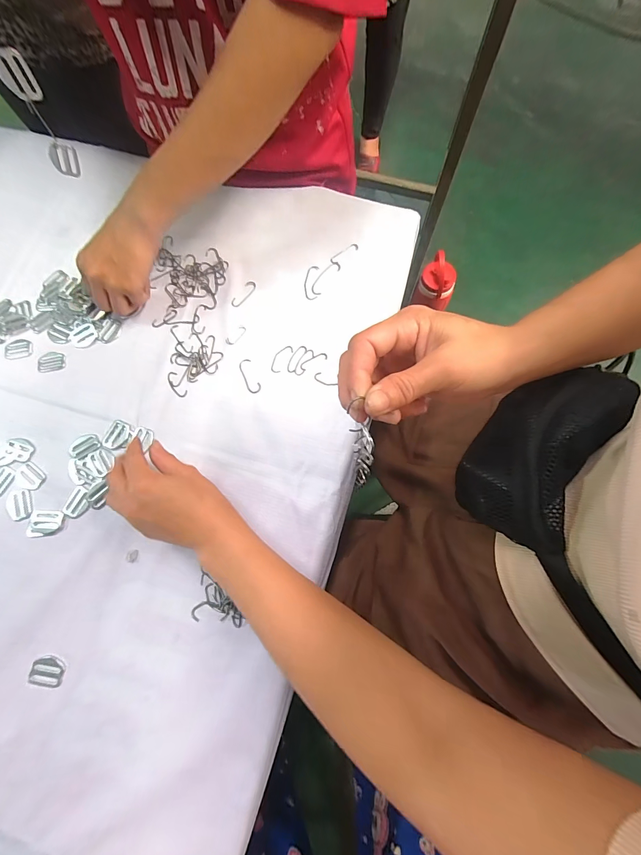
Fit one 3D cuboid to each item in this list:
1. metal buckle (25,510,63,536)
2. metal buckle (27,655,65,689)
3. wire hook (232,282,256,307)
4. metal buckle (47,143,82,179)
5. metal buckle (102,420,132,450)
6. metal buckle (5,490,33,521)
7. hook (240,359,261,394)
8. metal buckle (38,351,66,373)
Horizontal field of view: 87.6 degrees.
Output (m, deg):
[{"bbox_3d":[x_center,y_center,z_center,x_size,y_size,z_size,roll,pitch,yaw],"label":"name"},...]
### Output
[{"bbox_3d":[-0.294,0.102,0.354,0.035,0.004,0.026,2,75,2],"label":"metal buckle"},{"bbox_3d":[-0.261,0.233,0.318,0.032,0.004,0.024,8,75,4],"label":"metal buckle"},{"bbox_3d":[-0.097,-0.168,0.419,0.014,0.004,0.041,32,78,9],"label":"wire hook"},{"bbox_3d":[-0.262,-0.274,0.342,0.025,0.031,0.005,-5,70,-28],"label":"metal buckle"},{"bbox_3d":[-0.229,0.008,0.377,0.028,0.004,0.032,15,76,6],"label":"metal buckle"},{"bbox_3d":[-0.327,0.084,0.362,0.026,0.004,0.033,-17,75,-3],"label":"metal buckle"},{"bbox_3d":[-0.083,-0.061,0.392,0.016,0.004,0.045,-23,76,-4],"label":"hook"},{"bbox_3d":[-0.327,-0.080,0.405,0.032,0.004,0.026,-13,75,-2],"label":"metal buckle"}]

